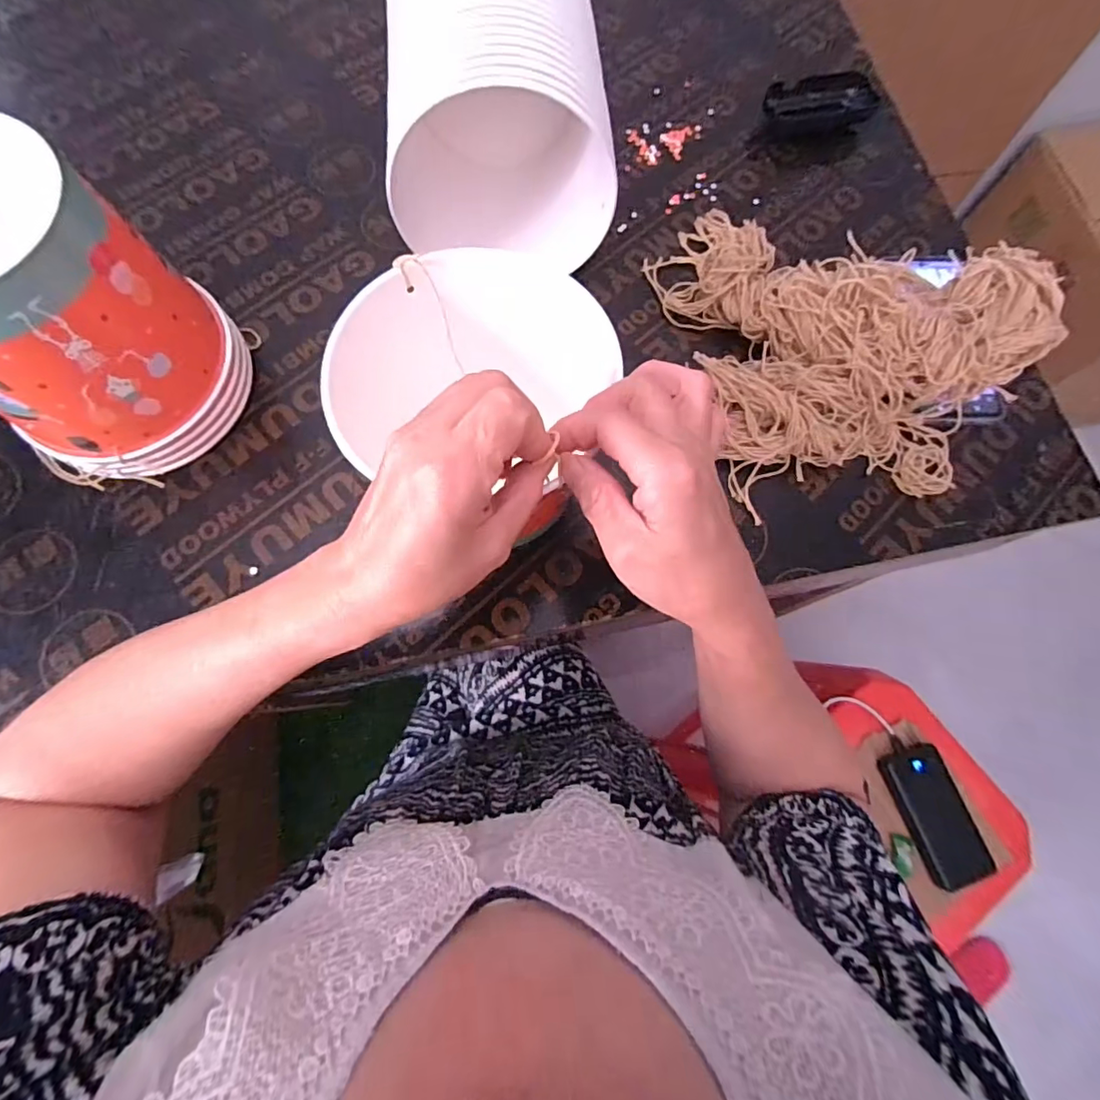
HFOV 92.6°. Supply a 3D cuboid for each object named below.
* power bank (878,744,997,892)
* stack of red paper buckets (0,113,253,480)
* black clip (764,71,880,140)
[{"bbox_3d":[0.483,0.327,0.652,0.080,0.021,0.155,-15,74,-6],"label":"power bank"},{"bbox_3d":[-0.312,-0.150,0.348,0.148,0.170,0.133,-43,79,-13],"label":"stack of red paper buckets"},{"bbox_3d":[0.274,-0.453,0.533,0.116,0.031,0.035,-11,74,-5],"label":"black clip"}]

